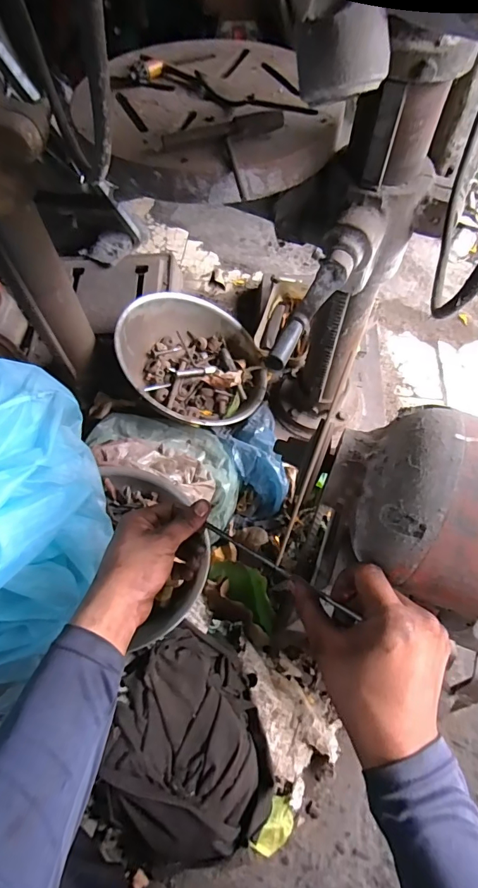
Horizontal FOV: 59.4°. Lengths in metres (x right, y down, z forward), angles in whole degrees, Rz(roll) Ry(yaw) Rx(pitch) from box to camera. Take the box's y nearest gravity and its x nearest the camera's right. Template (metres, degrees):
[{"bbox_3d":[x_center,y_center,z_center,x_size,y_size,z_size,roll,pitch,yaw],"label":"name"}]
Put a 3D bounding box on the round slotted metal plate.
[{"bbox_3d":[-0.038,-0.358,0.446,0.252,0.043,0.273,-1,62,1],"label":"round slotted metal plate"}]

